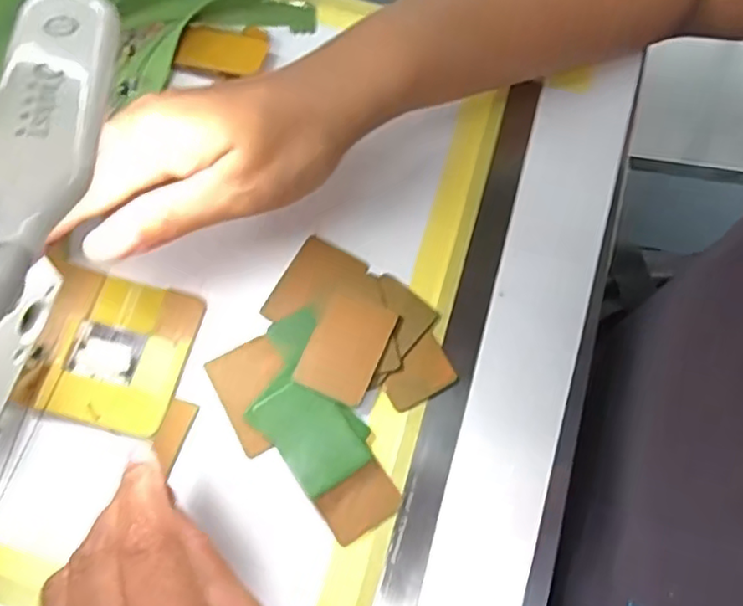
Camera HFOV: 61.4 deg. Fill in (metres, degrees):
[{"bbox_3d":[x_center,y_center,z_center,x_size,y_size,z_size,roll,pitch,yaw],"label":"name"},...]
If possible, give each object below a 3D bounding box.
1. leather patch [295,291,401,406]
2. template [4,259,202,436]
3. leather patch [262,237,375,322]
[{"bbox_3d":[-0.012,0.022,0.303,0.035,0.004,0.050,22,72,3],"label":"leather patch"},{"bbox_3d":[-0.126,0.022,0.302,0.072,0.006,0.072,14,71,3],"label":"template"},{"bbox_3d":[-0.028,-0.008,0.318,0.037,0.008,0.048,29,72,8],"label":"leather patch"}]

